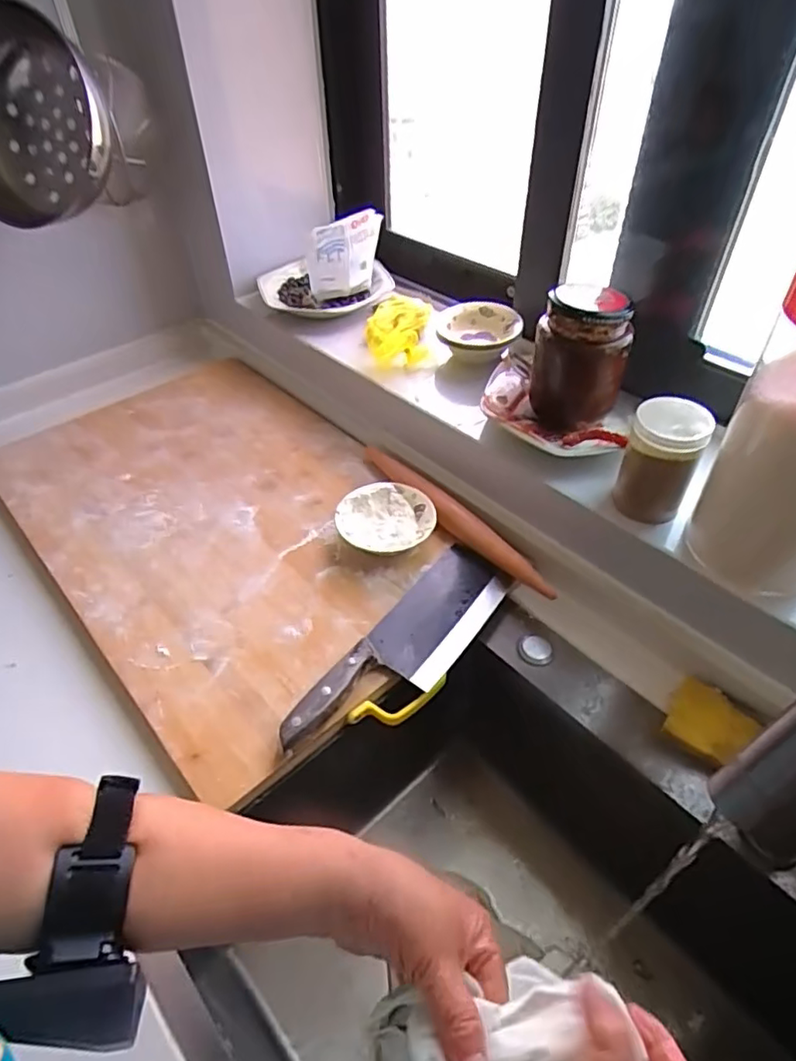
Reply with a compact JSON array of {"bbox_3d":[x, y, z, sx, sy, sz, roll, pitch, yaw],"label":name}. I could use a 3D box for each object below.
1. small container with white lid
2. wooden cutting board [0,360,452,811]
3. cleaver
[{"bbox_3d":[0.241,-0.064,0.548,0.062,0.101,0.051,16,47,17],"label":"small container with white lid"},{"bbox_3d":[-0.214,-0.028,0.734,0.397,0.028,0.637,-33,51,-28],"label":"wooden cutting board"},{"bbox_3d":[0.010,0.107,0.571,0.084,0.026,0.283,26,51,27],"label":"cleaver"}]

